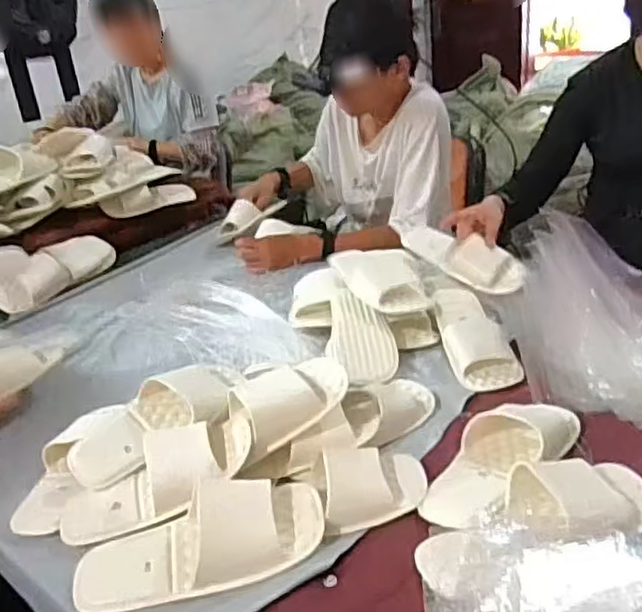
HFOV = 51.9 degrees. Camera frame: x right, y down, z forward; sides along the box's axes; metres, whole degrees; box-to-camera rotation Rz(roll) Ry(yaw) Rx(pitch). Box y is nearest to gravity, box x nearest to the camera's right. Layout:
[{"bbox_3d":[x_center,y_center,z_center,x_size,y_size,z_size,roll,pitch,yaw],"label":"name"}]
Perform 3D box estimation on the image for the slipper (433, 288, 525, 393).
[{"bbox_3d":[0.231,0.044,1.013,0.089,0.048,0.236,-8,26,-3],"label":"slipper"}]

